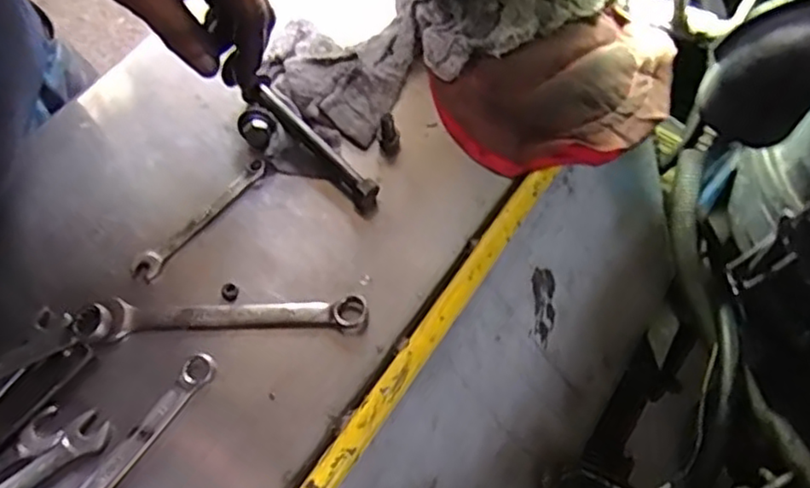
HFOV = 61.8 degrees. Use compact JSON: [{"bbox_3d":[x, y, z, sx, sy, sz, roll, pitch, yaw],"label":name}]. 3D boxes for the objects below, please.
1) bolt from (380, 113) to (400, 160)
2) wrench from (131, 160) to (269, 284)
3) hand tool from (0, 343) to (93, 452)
[{"bbox_3d":[-0.010,-0.077,0.477,0.013,0.034,0.015,0,62,-1],"label":"bolt"},{"bbox_3d":[-0.137,-0.019,0.453,0.019,0.005,0.111,34,68,16],"label":"wrench"},{"bbox_3d":[-0.215,0.087,0.385,0.024,0.008,0.078,31,68,15],"label":"hand tool"}]

